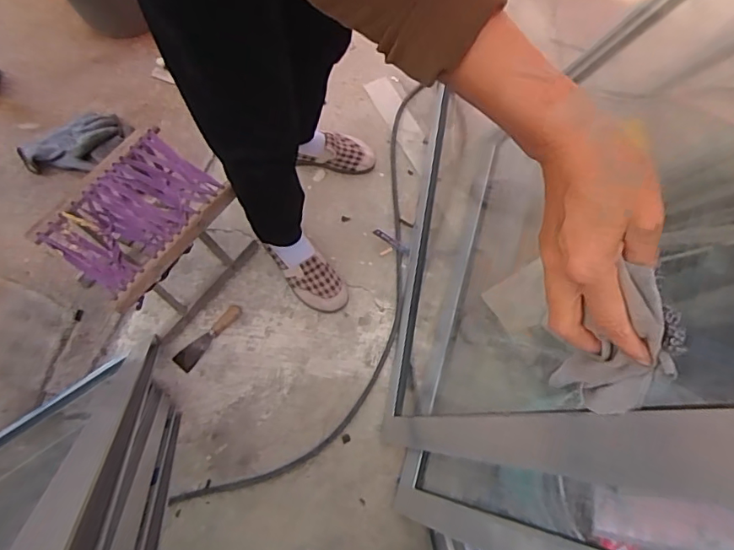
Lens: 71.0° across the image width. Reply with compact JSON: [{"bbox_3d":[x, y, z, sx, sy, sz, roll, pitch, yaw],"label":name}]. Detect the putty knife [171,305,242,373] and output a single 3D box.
[{"bbox_3d":[-0.336,0.127,1.083,0.039,0.022,0.168,42,75,7],"label":"putty knife"}]

